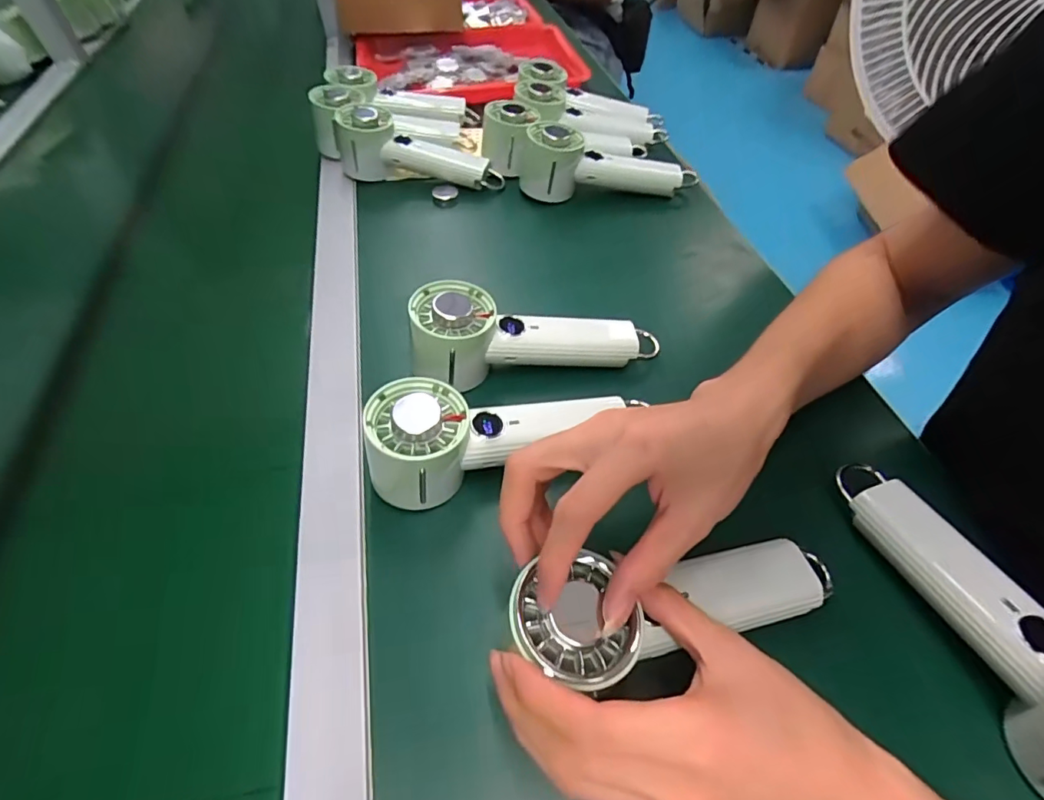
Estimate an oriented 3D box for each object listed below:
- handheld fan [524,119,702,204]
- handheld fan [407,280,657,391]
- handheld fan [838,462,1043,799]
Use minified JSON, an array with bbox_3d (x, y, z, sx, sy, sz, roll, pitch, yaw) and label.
[{"bbox_3d":[0.097,-0.264,0.559,0.193,0.062,0.067,0,52,1],"label":"handheld fan"},{"bbox_3d":[0.012,-0.047,0.400,0.196,0.059,0.068,0,51,-15],"label":"handheld fan"},{"bbox_3d":[0.255,0.105,0.257,0.065,0.057,0.173,-11,52,-7],"label":"handheld fan"}]

